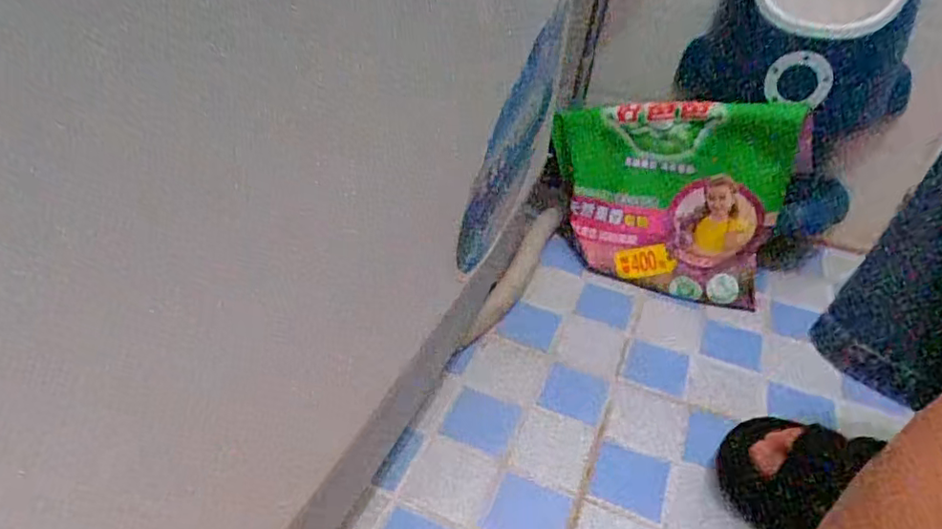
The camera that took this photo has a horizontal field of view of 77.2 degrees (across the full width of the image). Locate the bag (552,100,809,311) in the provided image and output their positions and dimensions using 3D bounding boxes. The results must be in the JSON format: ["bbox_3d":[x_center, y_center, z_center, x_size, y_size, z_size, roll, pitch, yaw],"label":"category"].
[{"bbox_3d":[0.230,-0.082,0.724,0.286,0.228,0.081,16,39,14],"label":"bag"}]

